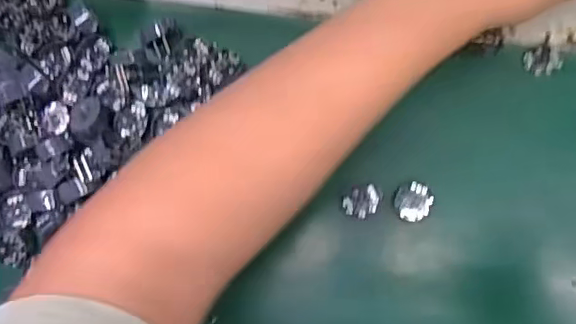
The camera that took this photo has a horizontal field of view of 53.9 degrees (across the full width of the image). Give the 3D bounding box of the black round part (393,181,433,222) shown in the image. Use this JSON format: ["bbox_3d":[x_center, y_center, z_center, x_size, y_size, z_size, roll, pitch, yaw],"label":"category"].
[{"bbox_3d":[0.090,0.028,0.403,0.027,0.009,0.026,-1,82,5],"label":"black round part"}]

